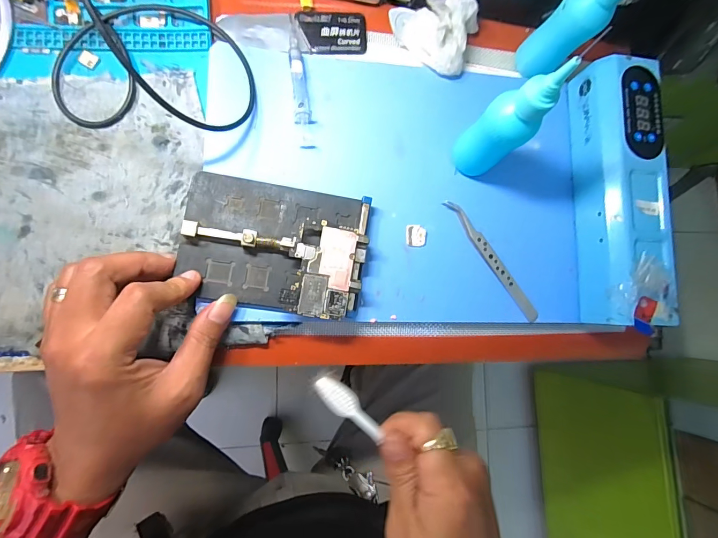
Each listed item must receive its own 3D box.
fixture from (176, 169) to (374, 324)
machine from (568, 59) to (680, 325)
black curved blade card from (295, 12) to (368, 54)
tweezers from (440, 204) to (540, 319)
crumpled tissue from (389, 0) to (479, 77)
[{"bbox_3d":[-0.058,-0.017,0.269,0.126,0.020,0.089,7,85,-8],"label":"fixture"},{"bbox_3d":[0.208,-0.061,0.300,0.048,0.051,0.204,2,86,-8],"label":"machine"},{"bbox_3d":[-0.019,-0.191,0.307,0.056,0.004,0.035,-6,87,-9],"label":"black curved blade card"},{"bbox_3d":[0.107,-0.007,0.303,0.013,0.006,0.117,-36,92,-9],"label":"tweezers"},{"bbox_3d":[0.060,-0.195,0.306,0.068,0.023,0.060,23,83,-6],"label":"crumpled tissue"}]

